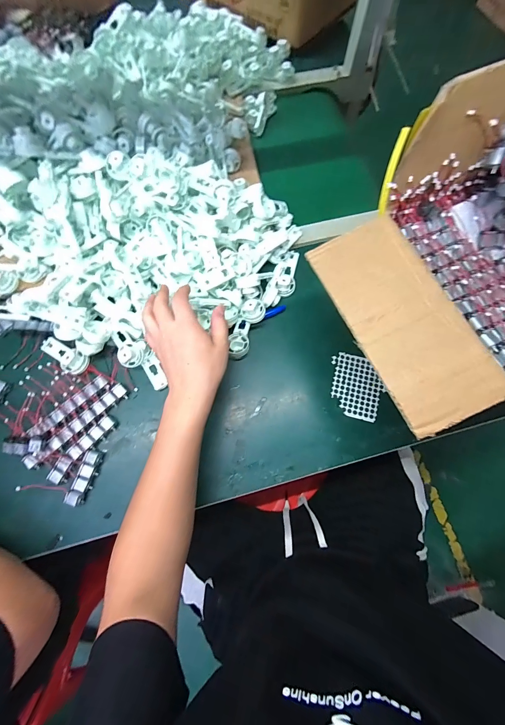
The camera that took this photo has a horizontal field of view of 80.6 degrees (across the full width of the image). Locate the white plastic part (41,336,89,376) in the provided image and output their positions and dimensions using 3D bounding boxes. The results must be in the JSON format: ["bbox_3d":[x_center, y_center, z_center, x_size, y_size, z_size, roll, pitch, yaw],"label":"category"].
[{"bbox_3d":[-0.311,-0.011,0.487,0.090,0.028,0.037,21,73,24],"label":"white plastic part"}]

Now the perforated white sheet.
[{"bbox_3d":[0.179,0.041,0.506,0.082,0.004,0.104,14,73,4],"label":"perforated white sheet"}]

